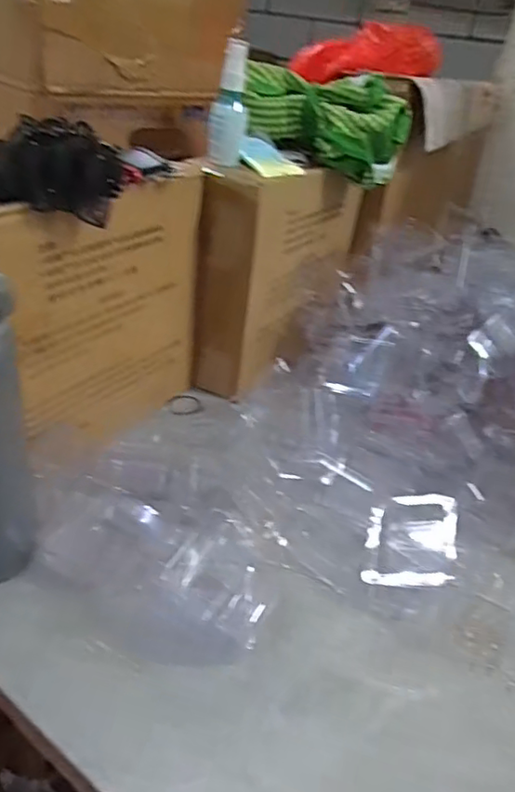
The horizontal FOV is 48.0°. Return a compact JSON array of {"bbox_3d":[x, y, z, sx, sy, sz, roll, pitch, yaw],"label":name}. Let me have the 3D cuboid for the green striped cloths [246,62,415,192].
[{"bbox_3d":[0.079,-0.334,0.707,0.204,0.098,0.094,14,33,9],"label":"green striped cloths"}]

